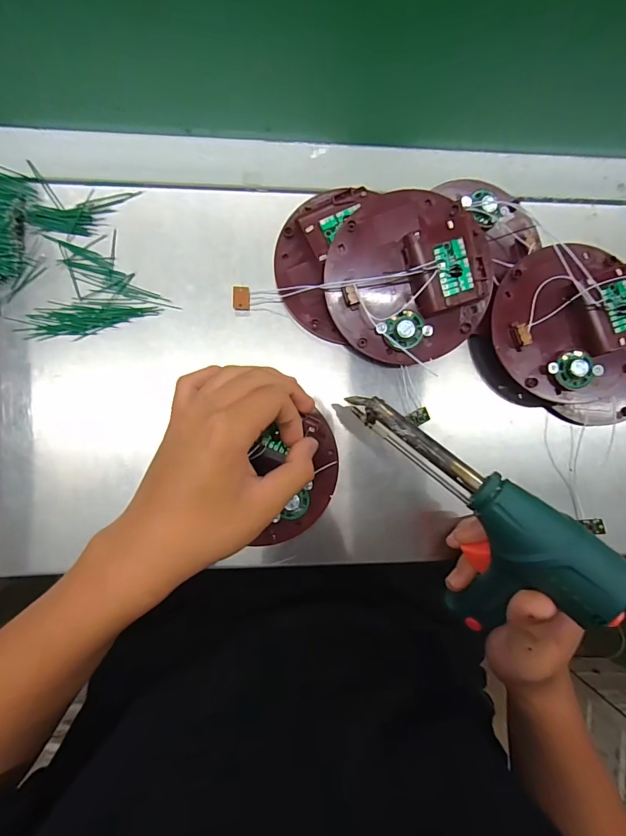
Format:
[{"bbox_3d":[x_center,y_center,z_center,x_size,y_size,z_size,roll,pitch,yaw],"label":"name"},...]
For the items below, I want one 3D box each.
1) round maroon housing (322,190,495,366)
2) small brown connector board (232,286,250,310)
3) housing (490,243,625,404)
[{"bbox_3d":[0.070,-0.102,0.292,0.116,0.024,0.119,-13,97,3],"label":"round maroon housing"},{"bbox_3d":[-0.056,-0.093,0.313,0.013,0.008,0.018,-3,89,-5],"label":"small brown connector board"},{"bbox_3d":[0.205,-0.065,0.310,0.113,0.046,0.136,-43,93,-5],"label":"housing"}]

